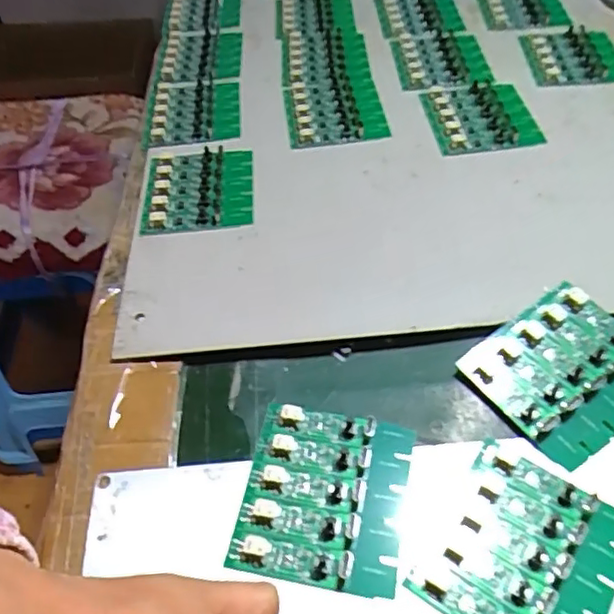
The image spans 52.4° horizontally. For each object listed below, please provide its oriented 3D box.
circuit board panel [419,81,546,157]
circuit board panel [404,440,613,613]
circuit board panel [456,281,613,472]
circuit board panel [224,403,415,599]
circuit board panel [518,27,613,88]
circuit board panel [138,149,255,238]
[{"bbox_3d":[0.107,-0.119,0.385,0.062,0.004,0.069,-7,51,-2],"label":"circuit board panel"},{"bbox_3d":[0.077,0.087,0.221,0.060,0.004,0.067,27,58,24],"label":"circuit board panel"},{"bbox_3d":[0.110,0.026,0.264,0.067,0.013,0.061,-29,55,-19],"label":"circuit board panel"},{"bbox_3d":[0.007,0.071,0.238,0.059,0.006,0.067,7,52,10],"label":"circuit board panel"},{"bbox_3d":[0.182,-0.174,0.425,0.062,0.006,0.070,0,51,4],"label":"circuit board panel"},{"bbox_3d":[-0.061,-0.067,0.353,0.059,0.008,0.067,-5,51,0],"label":"circuit board panel"}]

